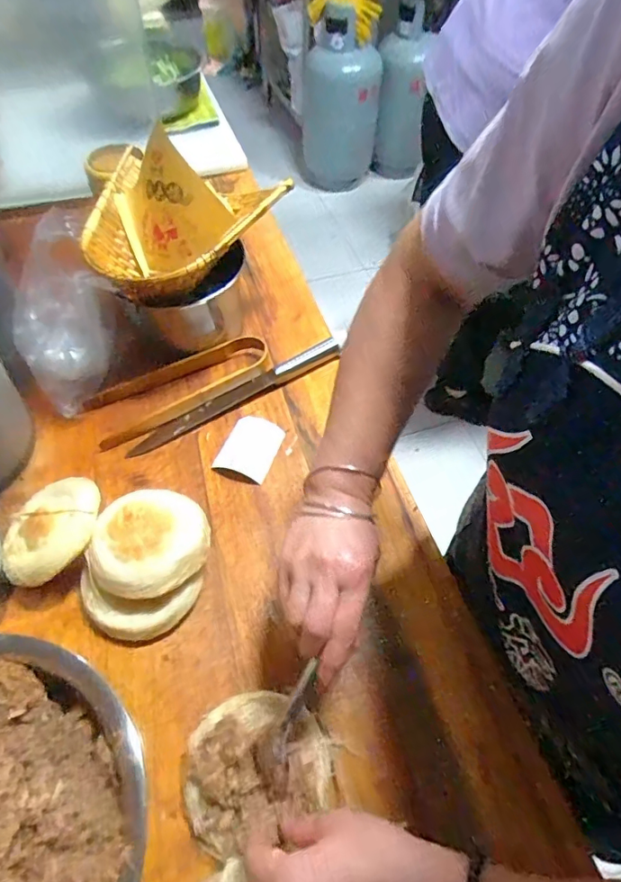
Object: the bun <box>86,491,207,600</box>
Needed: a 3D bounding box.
[{"bbox_3d":[-0.160,0.097,0.495,0.112,0.027,0.105,1,56,-1],"label":"bun"}]

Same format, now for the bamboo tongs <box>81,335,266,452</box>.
[{"bbox_3d":[-0.164,-0.072,0.649,0.237,0.022,0.074,-26,61,-18],"label":"bamboo tongs"}]

